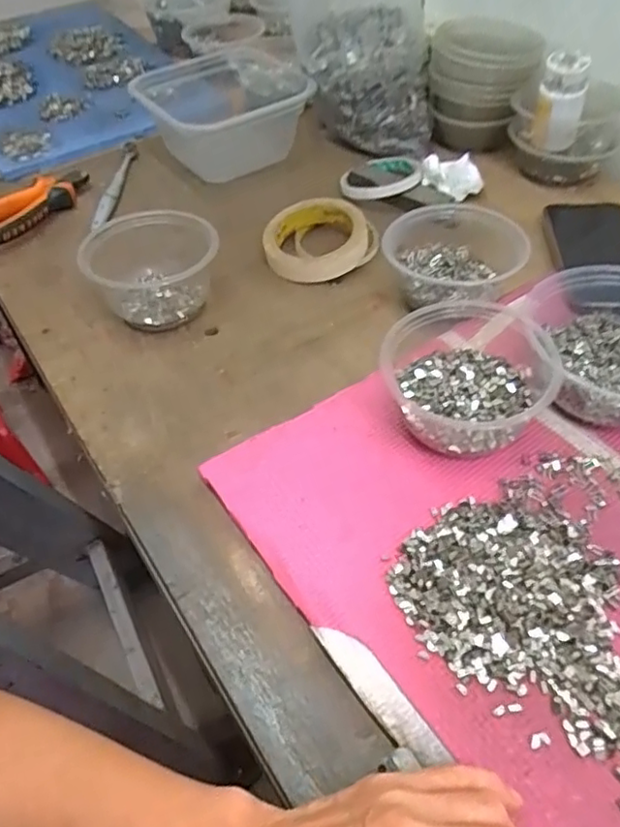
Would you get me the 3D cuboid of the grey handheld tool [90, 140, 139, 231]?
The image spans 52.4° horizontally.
[{"bbox_3d":[-0.219,-0.261,0.711,0.022,0.013,0.153,1,49,4],"label":"grey handheld tool"}]

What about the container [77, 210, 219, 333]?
[{"bbox_3d":[-0.138,-0.128,0.565,0.111,0.066,0.111,-6,49,-2],"label":"container"}]

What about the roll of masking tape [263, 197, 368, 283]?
[{"bbox_3d":[0.005,-0.168,0.610,0.097,0.033,0.097,-2,49,2],"label":"roll of masking tape"}]

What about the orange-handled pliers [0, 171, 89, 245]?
[{"bbox_3d":[-0.295,-0.222,0.669,0.057,0.033,0.136,25,55,23],"label":"orange-handled pliers"}]

